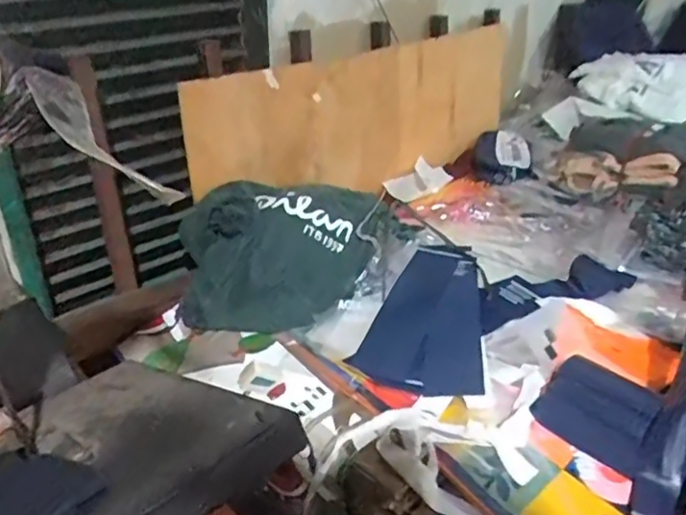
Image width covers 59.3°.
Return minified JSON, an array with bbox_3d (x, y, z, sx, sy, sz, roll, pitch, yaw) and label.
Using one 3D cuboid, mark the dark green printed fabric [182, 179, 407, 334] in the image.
[{"bbox_3d":[-0.079,-0.014,1.200,0.475,0.190,0.246,-5,31,-10],"label":"dark green printed fabric"}]

